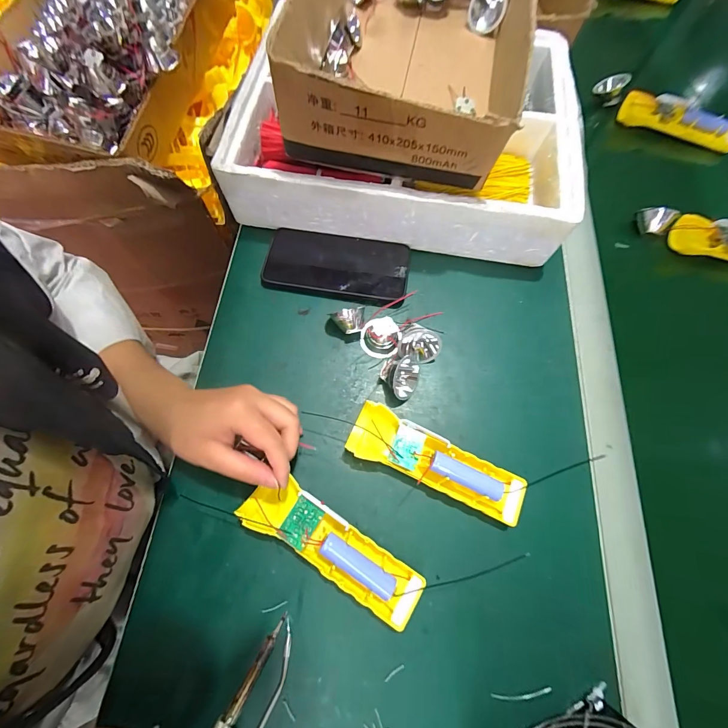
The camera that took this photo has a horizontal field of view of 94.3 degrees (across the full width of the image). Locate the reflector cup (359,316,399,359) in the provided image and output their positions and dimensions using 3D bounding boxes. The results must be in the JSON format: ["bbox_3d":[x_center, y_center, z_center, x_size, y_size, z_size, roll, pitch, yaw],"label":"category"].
[{"bbox_3d":[0.017,-0.027,0.359,0.039,0.024,0.036,0,69,-1],"label":"reflector cup"}]

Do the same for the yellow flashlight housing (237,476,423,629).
[{"bbox_3d":[-0.028,0.155,0.285,0.163,0.030,0.049,30,71,8],"label":"yellow flashlight housing"}]

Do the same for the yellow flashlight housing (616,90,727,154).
[{"bbox_3d":[0.466,-0.360,0.498,0.169,0.032,0.048,22,70,6],"label":"yellow flashlight housing"}]

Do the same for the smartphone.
[{"bbox_3d":[-0.032,-0.114,0.398,0.164,0.015,0.086,7,67,3],"label":"smartphone"}]

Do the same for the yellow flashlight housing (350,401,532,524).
[{"bbox_3d":[0.066,0.093,0.314,0.162,0.029,0.046,24,70,8],"label":"yellow flashlight housing"}]

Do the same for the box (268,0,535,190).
[{"bbox_3d":[0.058,-0.392,0.378,0.222,0.088,0.425,10,70,1],"label":"box"}]

